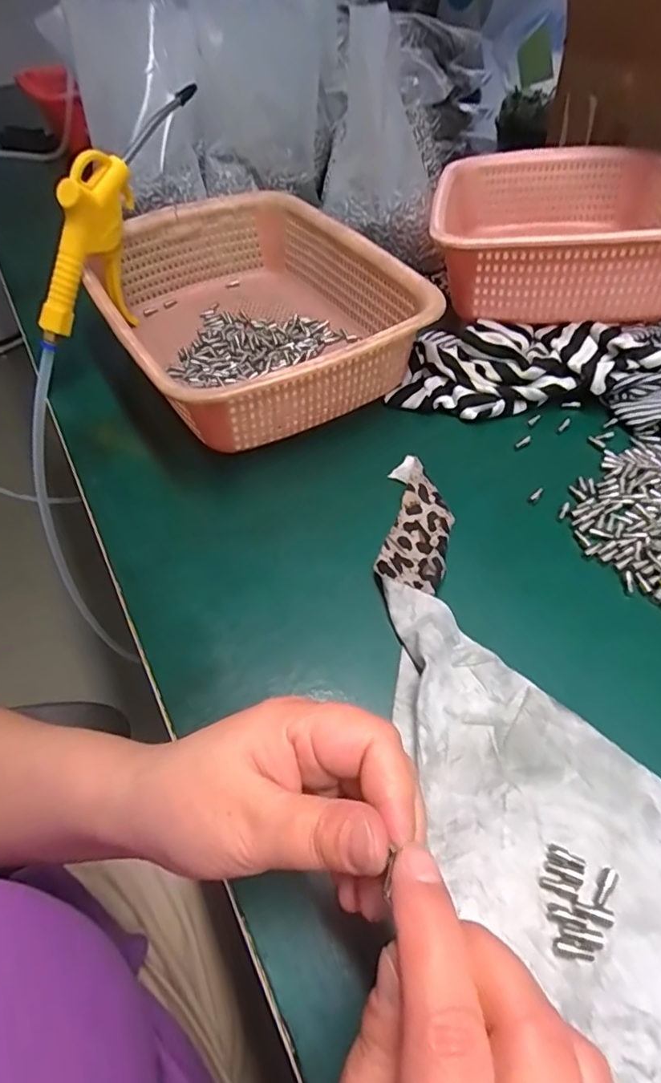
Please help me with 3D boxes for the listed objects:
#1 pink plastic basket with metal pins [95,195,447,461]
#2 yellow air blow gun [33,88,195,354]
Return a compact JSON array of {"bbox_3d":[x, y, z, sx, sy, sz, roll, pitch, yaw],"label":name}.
[{"bbox_3d":[-0.066,-0.189,0.458,0.220,0.076,0.295,-27,53,-16],"label":"pink plastic basket with metal pins"},{"bbox_3d":[-0.170,-0.259,0.444,0.025,0.100,0.222,31,98,27],"label":"yellow air blow gun"}]

